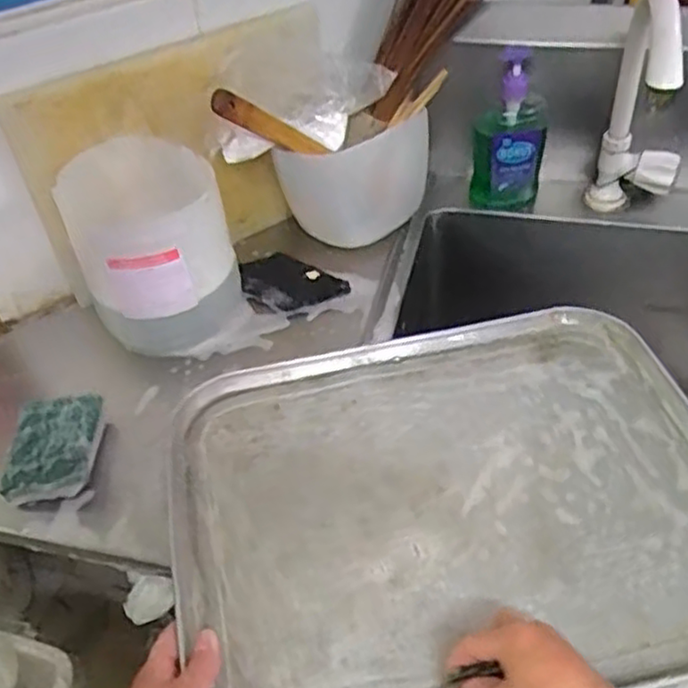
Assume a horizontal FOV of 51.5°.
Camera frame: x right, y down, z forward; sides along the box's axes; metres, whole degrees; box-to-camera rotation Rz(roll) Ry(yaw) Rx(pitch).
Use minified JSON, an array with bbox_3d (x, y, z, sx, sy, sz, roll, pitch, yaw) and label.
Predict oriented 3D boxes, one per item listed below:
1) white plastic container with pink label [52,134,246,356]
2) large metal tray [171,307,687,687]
[{"bbox_3d":[-0.189,-0.097,0.723,0.141,0.173,0.140,-18,47,-12],"label":"white plastic container with pink label"},{"bbox_3d":[0.091,0.125,0.597,0.449,0.021,0.355,-12,46,-6],"label":"large metal tray"}]

